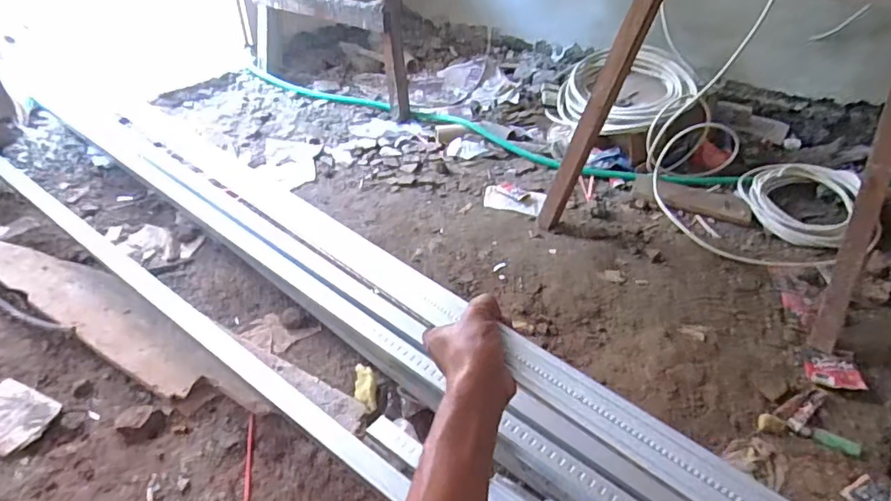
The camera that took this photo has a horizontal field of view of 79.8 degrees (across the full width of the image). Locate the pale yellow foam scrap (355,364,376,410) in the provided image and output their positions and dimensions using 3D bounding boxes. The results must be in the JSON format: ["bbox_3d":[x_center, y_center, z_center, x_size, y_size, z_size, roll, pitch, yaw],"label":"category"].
[{"bbox_3d":[-0.139,0.241,0.929,0.038,0.035,0.087,-7,40,-10],"label":"pale yellow foam scrap"}]

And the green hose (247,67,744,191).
[{"bbox_3d":[0.033,-0.423,1.740,1.698,0.069,0.172,22,43,23],"label":"green hose"}]

